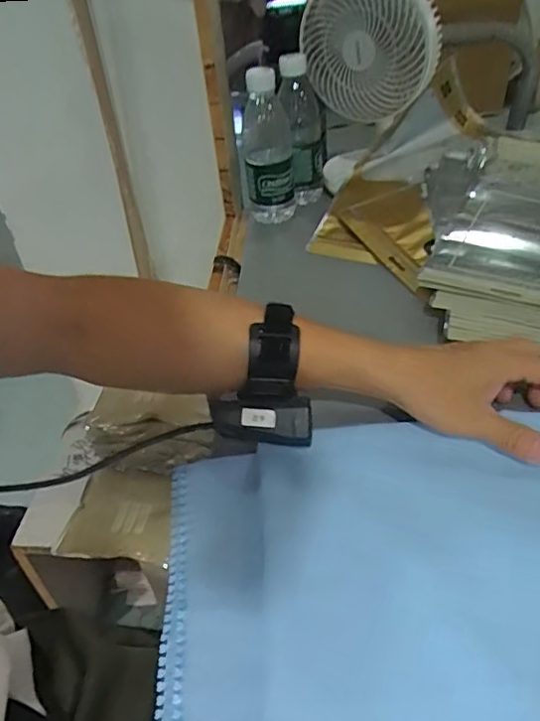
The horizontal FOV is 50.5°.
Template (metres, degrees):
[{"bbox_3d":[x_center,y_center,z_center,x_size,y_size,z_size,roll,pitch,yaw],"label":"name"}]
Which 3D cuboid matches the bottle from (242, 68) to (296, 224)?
[{"bbox_3d":[-0.003,-0.257,0.691,0.059,0.171,0.065,-4,41,4],"label":"bottle"}]

